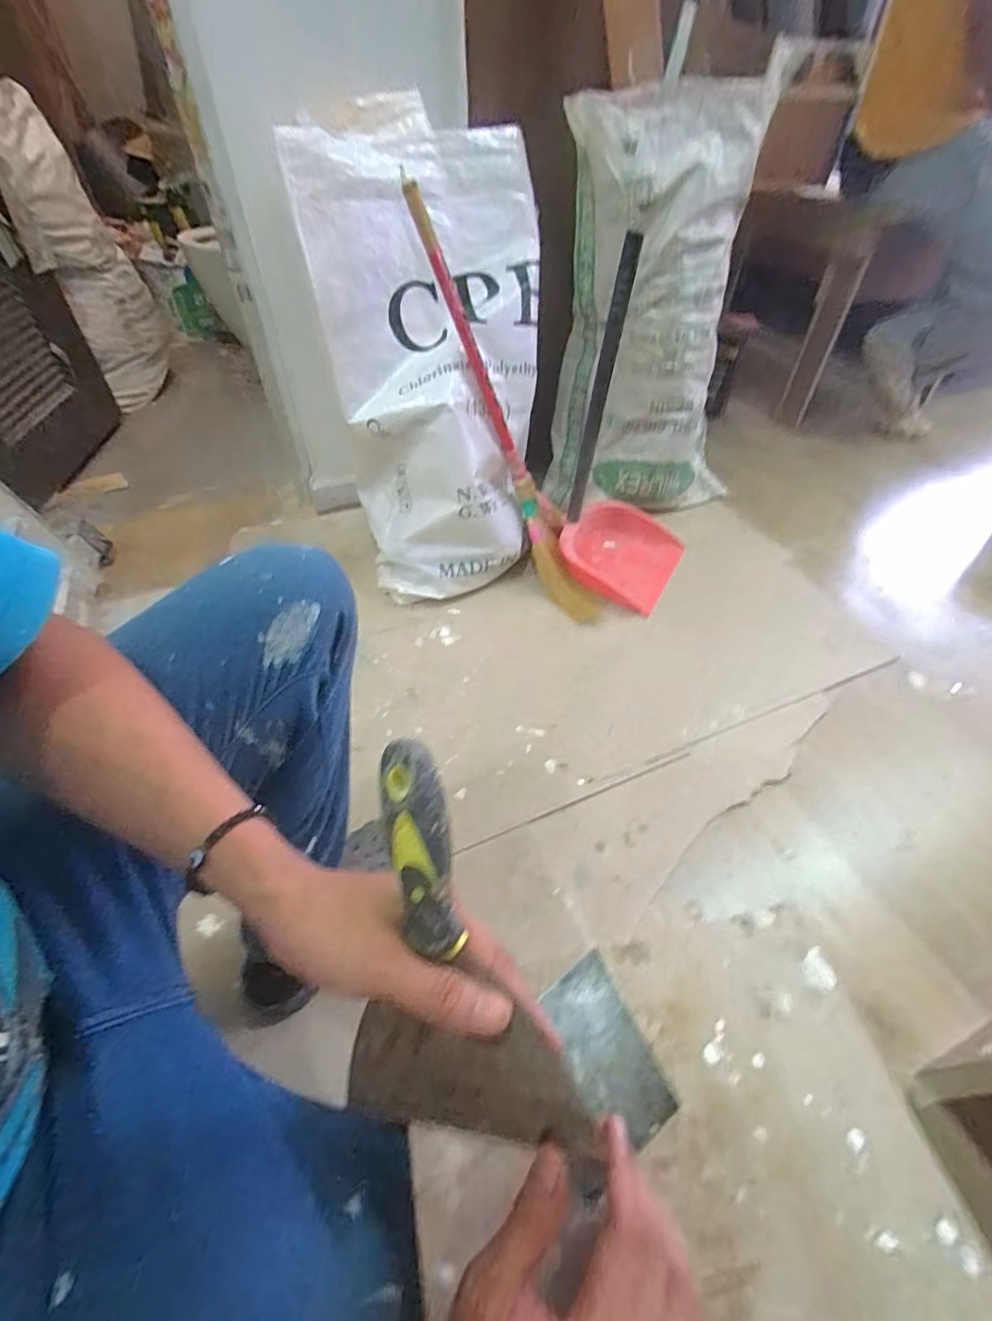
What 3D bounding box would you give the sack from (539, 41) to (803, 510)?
[{"bbox_3d":[0.353,-0.704,1.163,0.459,0.740,0.248,-4,47,-5],"label":"sack"}]

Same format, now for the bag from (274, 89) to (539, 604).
[{"bbox_3d":[-0.115,-0.516,0.990,0.394,0.796,0.196,-4,20,-4],"label":"bag"}]

